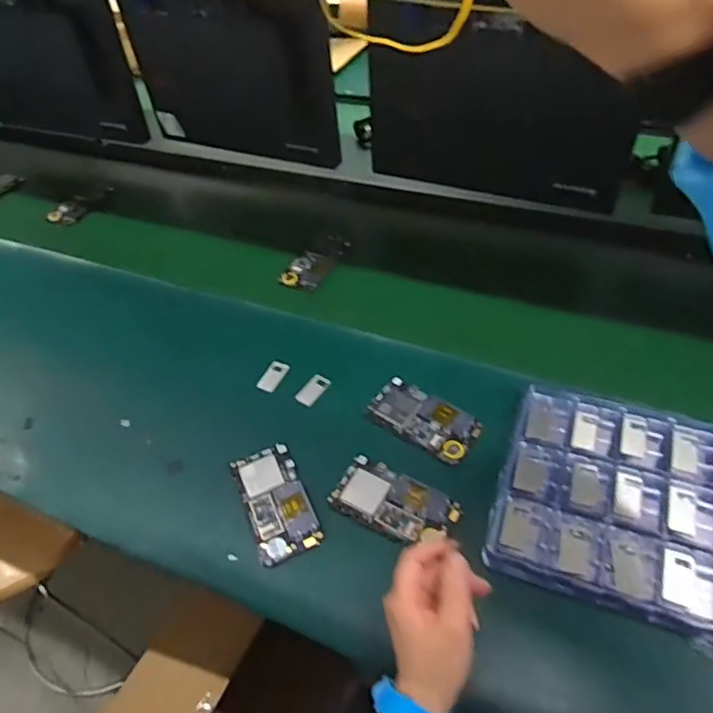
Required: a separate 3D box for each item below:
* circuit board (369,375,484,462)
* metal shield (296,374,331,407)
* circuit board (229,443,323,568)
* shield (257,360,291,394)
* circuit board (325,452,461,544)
[{"bbox_3d":[0.077,0.071,0.637,0.123,0.011,0.069,26,56,26],"label":"circuit board"},{"bbox_3d":[-0.053,0.041,0.679,0.026,0.004,0.046,25,56,26],"label":"metal shield"},{"bbox_3d":[-0.085,0.153,0.587,0.064,0.012,0.125,-21,50,-12],"label":"circuit board"},{"bbox_3d":[-0.105,0.025,0.698,0.027,0.005,0.046,17,53,20],"label":"shield"},{"bbox_3d":[0.039,0.152,0.573,0.124,0.010,0.065,19,53,21],"label":"circuit board"}]

